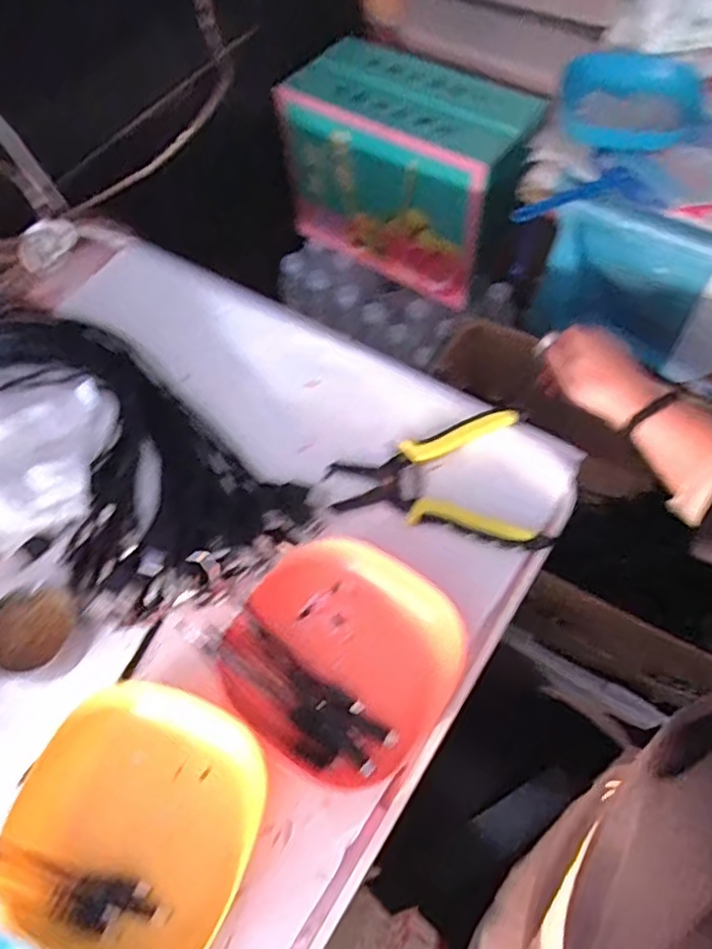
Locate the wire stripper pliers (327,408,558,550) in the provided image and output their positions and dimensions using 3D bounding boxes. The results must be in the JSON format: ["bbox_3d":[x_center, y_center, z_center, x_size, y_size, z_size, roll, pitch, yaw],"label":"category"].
[{"bbox_3d":[0.066,-0.005,0.481,0.160,0.015,0.109,8,62,8],"label":"wire stripper pliers"}]

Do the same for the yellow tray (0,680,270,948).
[{"bbox_3d":[-0.130,0.201,0.367,0.137,0.028,0.138,17,64,13],"label":"yellow tray"}]

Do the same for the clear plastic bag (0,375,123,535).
[{"bbox_3d":[-0.278,-0.022,0.496,0.160,0.033,0.156,-10,61,-2],"label":"clear plastic bag"}]

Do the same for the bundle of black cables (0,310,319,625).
[{"bbox_3d":[-0.235,-0.042,0.507,0.423,0.032,0.182,32,68,19],"label":"bundle of black cables"}]

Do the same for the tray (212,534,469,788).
[{"bbox_3d":[-0.011,0.116,0.407,0.143,0.030,0.133,26,66,16],"label":"tray"}]

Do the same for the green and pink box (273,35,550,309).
[{"bbox_3d":[0.072,-0.436,0.911,0.330,0.234,0.150,31,67,19],"label":"green and pink box"}]

